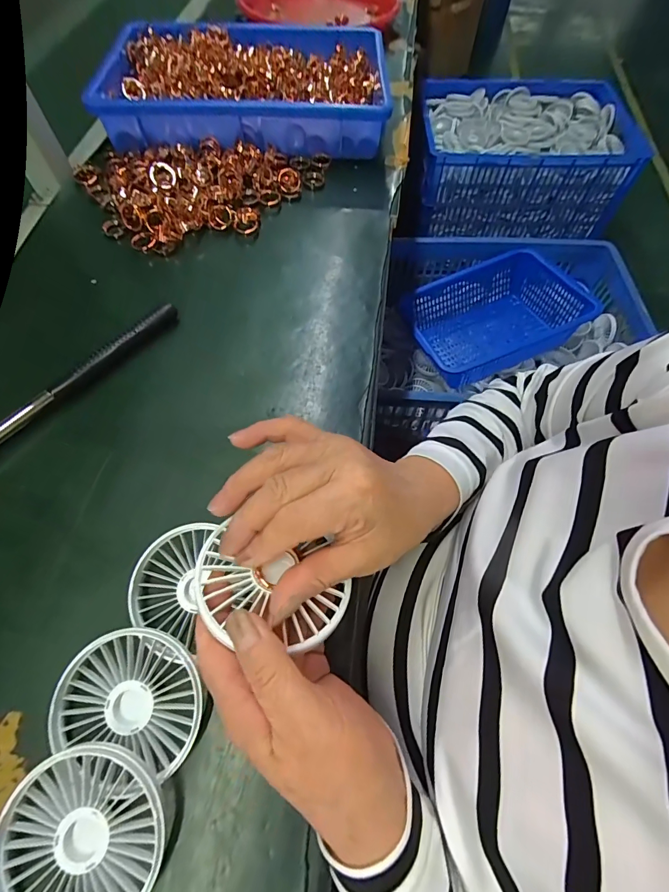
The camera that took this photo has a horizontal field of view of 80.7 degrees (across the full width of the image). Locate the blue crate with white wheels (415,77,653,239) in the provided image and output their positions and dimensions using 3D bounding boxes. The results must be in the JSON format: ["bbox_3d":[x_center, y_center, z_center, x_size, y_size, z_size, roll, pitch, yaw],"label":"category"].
[{"bbox_3d":[0.627,-1.014,1.408,0.716,0.298,0.463,-2,63,-2],"label":"blue crate with white wheels"}]

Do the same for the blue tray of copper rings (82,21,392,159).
[{"bbox_3d":[-0.113,-0.481,0.532,0.355,0.066,0.229,0,64,-2],"label":"blue tray of copper rings"}]

